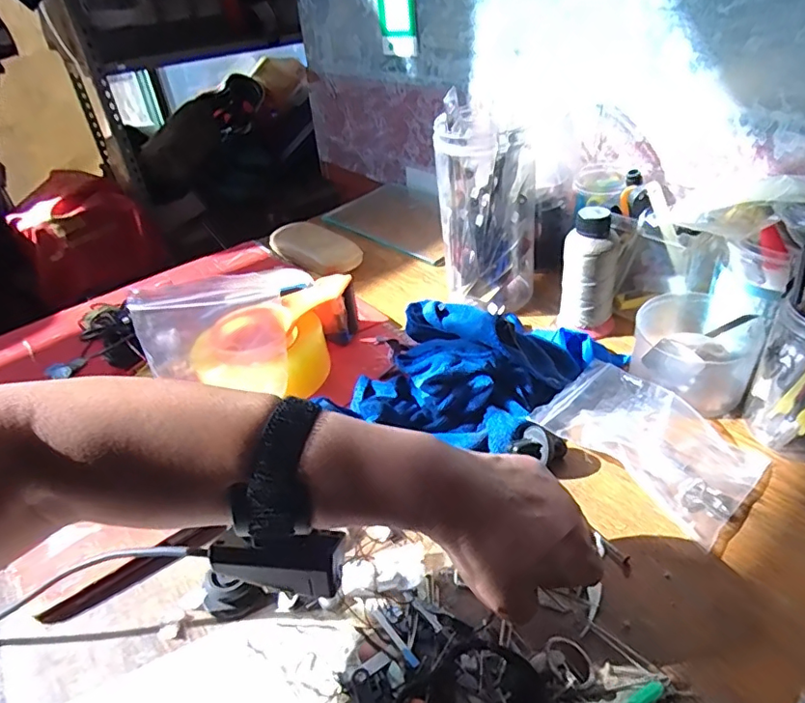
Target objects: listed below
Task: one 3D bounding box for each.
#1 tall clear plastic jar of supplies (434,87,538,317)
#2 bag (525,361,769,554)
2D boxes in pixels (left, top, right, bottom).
[{"bbox_3d":[0.094,-0.152,0.586,0.100,0.189,0.102,4,37,13],"label":"tall clear plastic jar of supplies"},{"bbox_3d":[0.191,0.066,0.423,0.104,0.019,0.147,-32,55,-32],"label":"bag"}]

